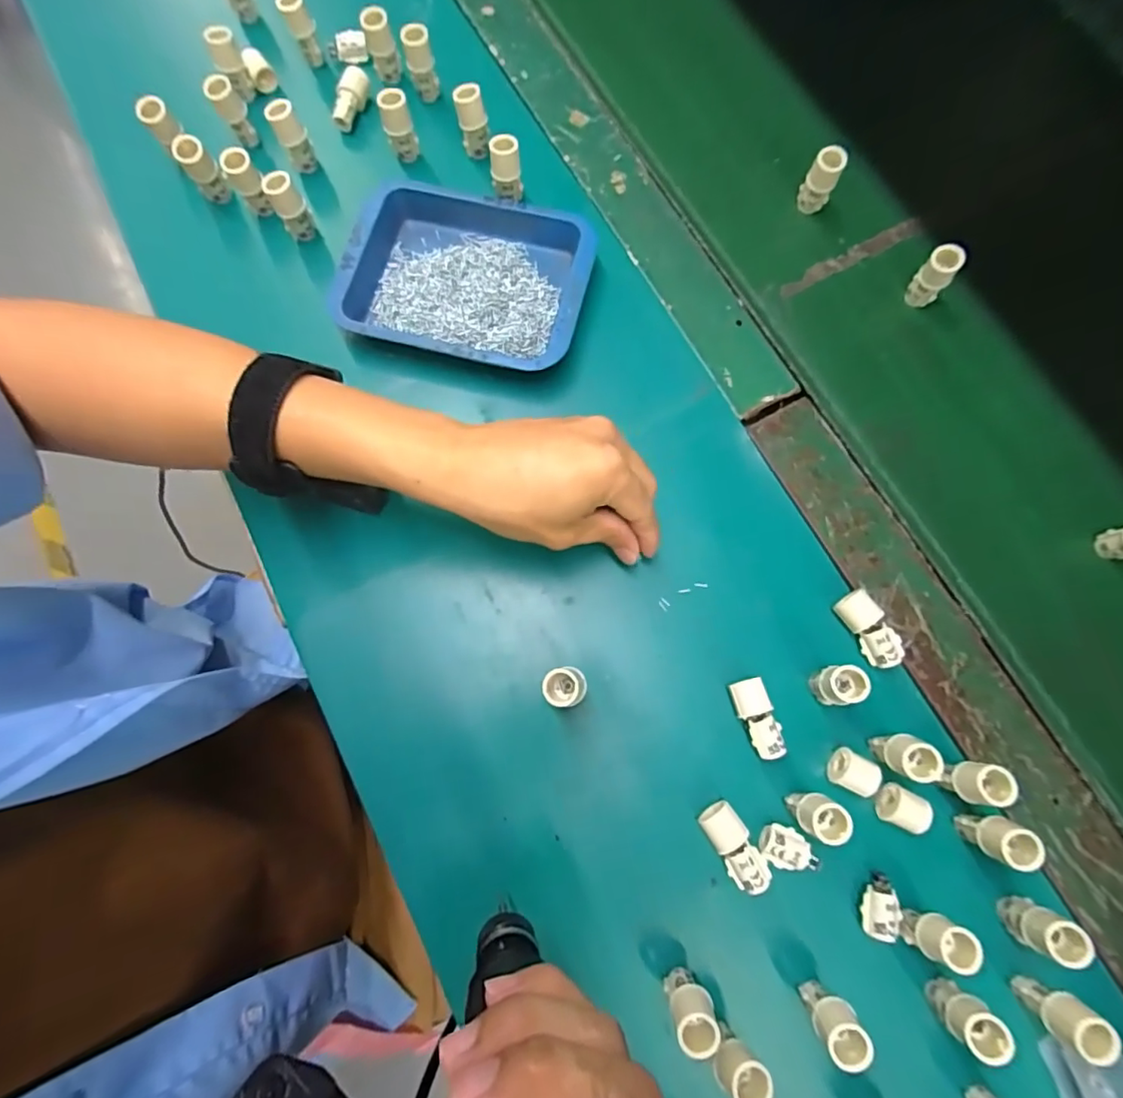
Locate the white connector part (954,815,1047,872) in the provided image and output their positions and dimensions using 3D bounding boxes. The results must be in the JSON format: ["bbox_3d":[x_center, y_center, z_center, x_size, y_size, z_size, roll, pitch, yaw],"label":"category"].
[{"bbox_3d":[0.221,0.148,0.284,0.017,0.040,0.018,0,77,0],"label":"white connector part"}]

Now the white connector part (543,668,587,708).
[{"bbox_3d":[0.002,0.075,0.304,0.022,0.044,0.019,-8,77,-2],"label":"white connector part"}]

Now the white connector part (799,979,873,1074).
[{"bbox_3d":[0.128,0.224,0.268,0.020,0.050,0.018,-38,80,-8],"label":"white connector part"}]

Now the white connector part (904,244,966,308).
[{"bbox_3d":[0.252,-0.184,0.378,0.021,0.043,0.016,41,80,8],"label":"white connector part"}]

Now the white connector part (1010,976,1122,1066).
[{"bbox_3d":[0.240,0.224,0.269,0.017,0.045,0.020,31,79,7],"label":"white connector part"}]

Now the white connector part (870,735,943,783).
[{"bbox_3d":[0.180,0.109,0.295,0.017,0.041,0.019,16,77,3],"label":"white connector part"}]

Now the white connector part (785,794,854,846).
[{"bbox_3d":[0.131,0.137,0.286,0.019,0.035,0.019,0,77,0],"label":"white connector part"}]

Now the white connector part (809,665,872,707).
[{"bbox_3d":[0.148,0.075,0.304,0.021,0.039,0.021,0,77,0],"label":"white connector part"}]

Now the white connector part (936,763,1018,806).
[{"bbox_3d":[0.213,0.121,0.291,0.017,0.040,0.021,16,77,3],"label":"white connector part"}]

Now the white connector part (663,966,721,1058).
[{"bbox_3d":[0.061,0.219,0.268,0.019,0.042,0.022,-13,77,-3],"label":"white connector part"}]

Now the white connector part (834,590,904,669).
[{"bbox_3d":[0.178,0.046,0.322,0.020,0.014,0.044,-32,79,-7],"label":"white connector part"}]

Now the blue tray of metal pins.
[{"bbox_3d":[-0.064,-0.179,0.373,0.157,0.025,0.122,11,77,2],"label":"blue tray of metal pins"}]

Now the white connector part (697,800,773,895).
[{"bbox_3d":[0.091,0.157,0.294,0.019,0.015,0.046,-31,79,-7],"label":"white connector part"}]

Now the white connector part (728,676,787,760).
[{"bbox_3d":[0.109,0.094,0.311,0.018,0.015,0.043,-23,78,-6],"label":"white connector part"}]

